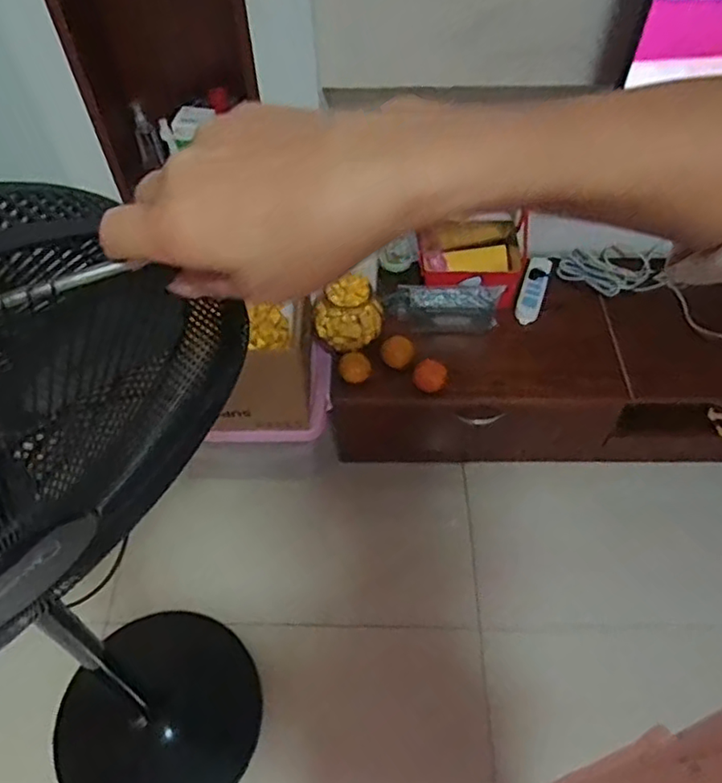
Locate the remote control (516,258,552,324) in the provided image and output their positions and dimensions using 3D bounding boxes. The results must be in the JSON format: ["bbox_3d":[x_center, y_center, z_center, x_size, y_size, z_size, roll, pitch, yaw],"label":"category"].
[{"bbox_3d":[0.399,-0.236,1.444,0.049,0.020,0.174,16,70,12],"label":"remote control"}]

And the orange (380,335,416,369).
[{"bbox_3d":[0.085,-0.087,1.316,0.077,0.054,0.068,-31,59,-20],"label":"orange"}]

